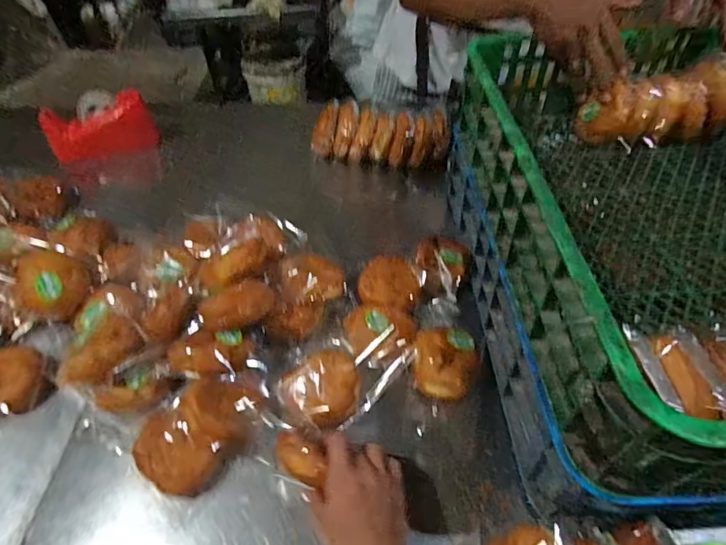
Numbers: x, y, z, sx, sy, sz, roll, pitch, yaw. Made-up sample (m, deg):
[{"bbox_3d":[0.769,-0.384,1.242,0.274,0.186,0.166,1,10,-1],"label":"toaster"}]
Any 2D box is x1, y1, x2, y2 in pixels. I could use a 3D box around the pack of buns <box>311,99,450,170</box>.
[{"bbox_3d":[0.031,-0.280,0.900,0.275,0.085,0.098,10,52,12],"label":"pack of buns"}]

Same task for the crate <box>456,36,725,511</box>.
[{"bbox_3d":[0.376,-0.097,0.515,0.425,0.191,0.610,-3,50,1],"label":"crate"}]

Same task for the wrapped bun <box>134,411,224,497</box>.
[{"bbox_3d":[-0.215,0.208,0.510,0.101,0.048,0.072,23,58,19],"label":"wrapped bun"}]

